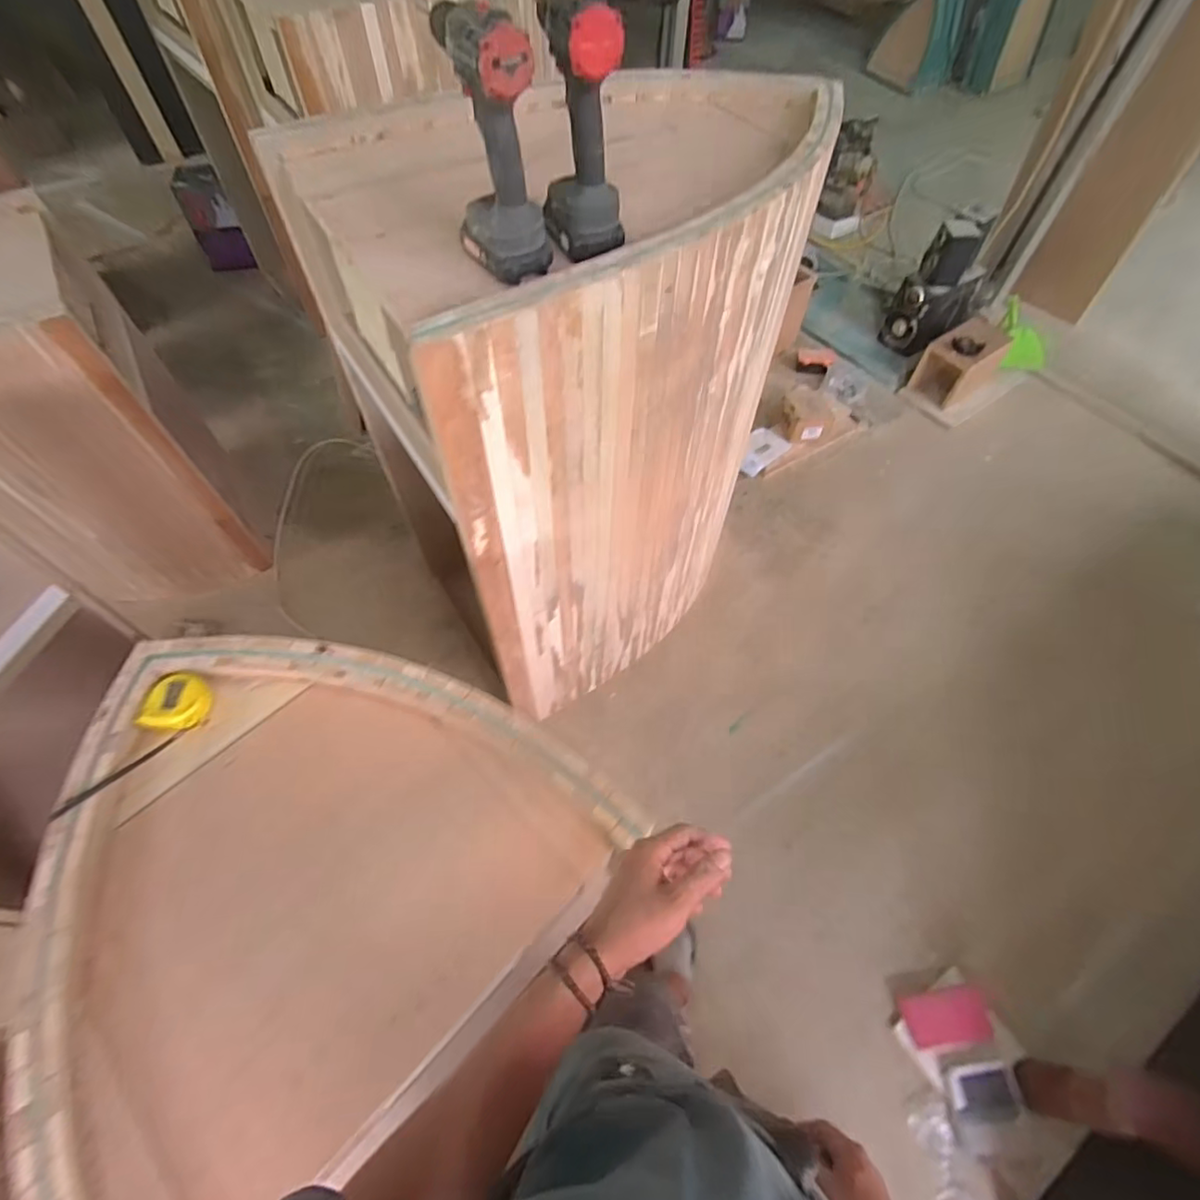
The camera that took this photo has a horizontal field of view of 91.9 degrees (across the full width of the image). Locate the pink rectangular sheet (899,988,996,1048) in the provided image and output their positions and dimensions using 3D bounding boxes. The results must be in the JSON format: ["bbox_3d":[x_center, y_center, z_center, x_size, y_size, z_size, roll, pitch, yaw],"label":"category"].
[{"bbox_3d":[0.743,0.893,1.240,0.171,0.006,0.089,-11,54,6],"label":"pink rectangular sheet"}]

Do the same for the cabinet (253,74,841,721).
[{"bbox_3d":[-0.011,-0.376,1.337,0.864,1.131,0.618,-30,63,-18],"label":"cabinet"}]

